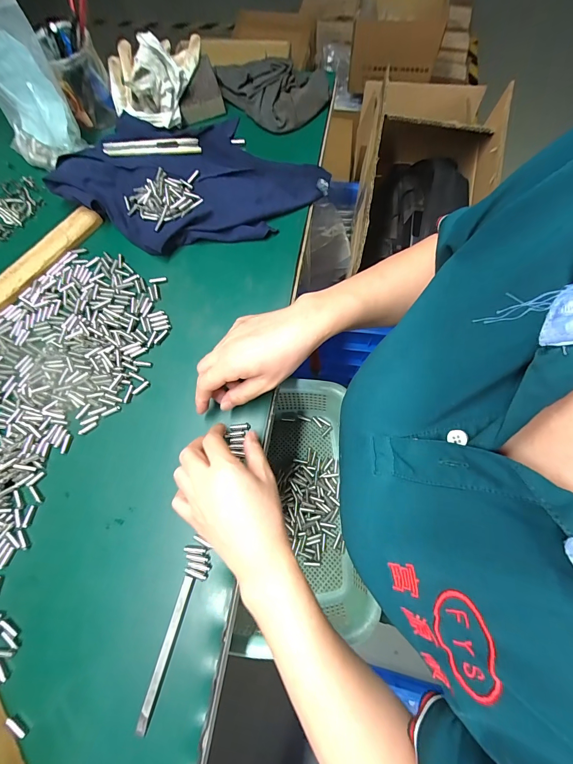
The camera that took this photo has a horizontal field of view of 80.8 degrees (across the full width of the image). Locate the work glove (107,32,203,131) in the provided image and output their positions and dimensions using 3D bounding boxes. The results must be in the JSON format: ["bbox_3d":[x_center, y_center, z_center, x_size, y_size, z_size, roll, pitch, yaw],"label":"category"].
[{"bbox_3d":[-0.201,-0.466,0.488,0.126,0.042,0.164,6,74,3],"label":"work glove"}]

